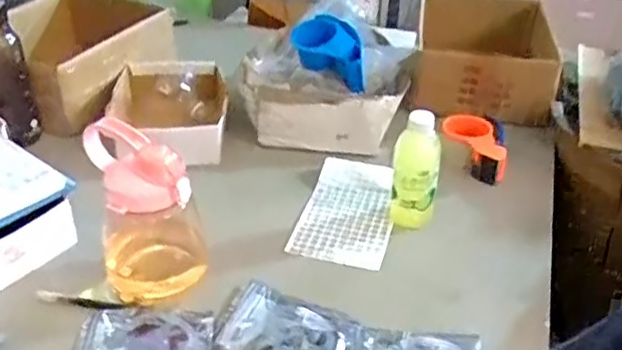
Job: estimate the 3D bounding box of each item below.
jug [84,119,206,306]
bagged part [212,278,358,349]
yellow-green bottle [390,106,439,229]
[{"bbox_3d":[-0.186,0.037,0.750,0.109,0.190,0.103,-8,35,-14],"label":"jug"},{"bbox_3d":[-0.034,0.173,0.724,0.149,0.014,0.117,16,37,20],"label":"bagged part"},{"bbox_3d":[0.139,-0.006,0.873,0.059,0.166,0.055,9,35,11],"label":"yellow-green bottle"}]

